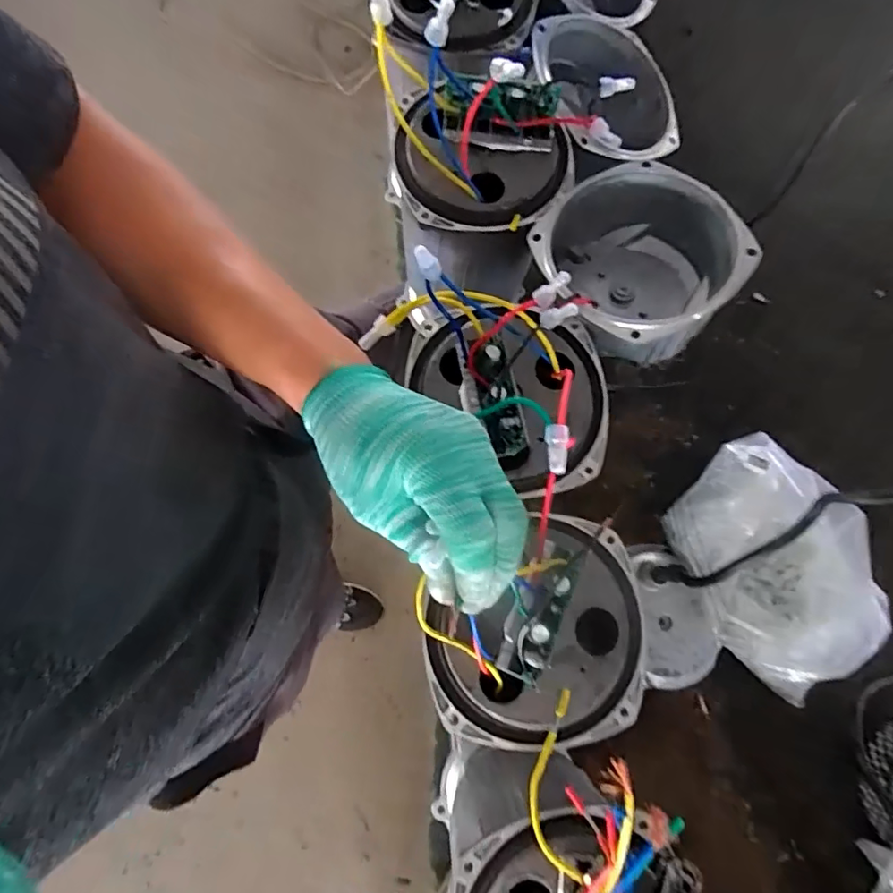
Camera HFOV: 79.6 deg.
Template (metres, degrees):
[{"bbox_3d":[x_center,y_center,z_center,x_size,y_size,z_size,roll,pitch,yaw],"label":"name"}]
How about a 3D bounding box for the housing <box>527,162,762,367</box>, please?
[{"bbox_3d":[0.137,-0.131,0.397,0.126,0.077,0.130,0,76,-2],"label":"housing"}]

